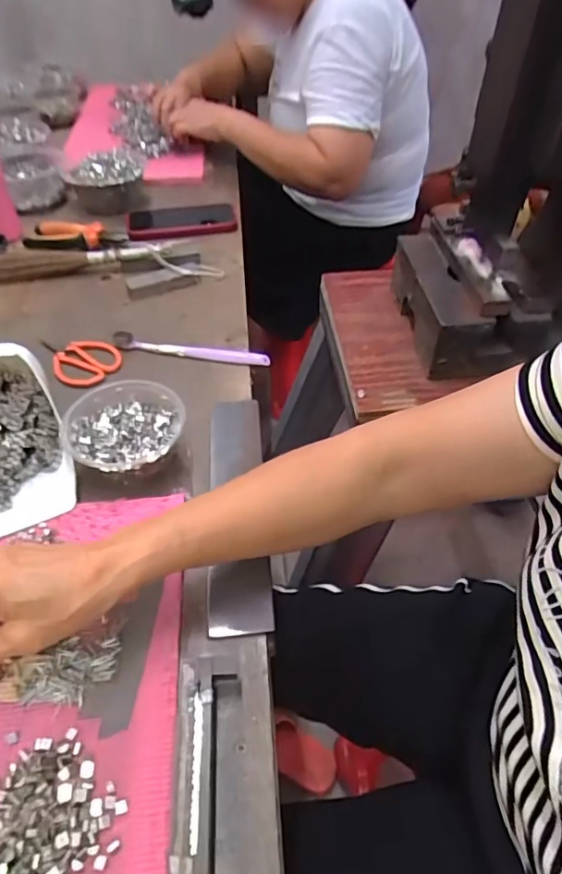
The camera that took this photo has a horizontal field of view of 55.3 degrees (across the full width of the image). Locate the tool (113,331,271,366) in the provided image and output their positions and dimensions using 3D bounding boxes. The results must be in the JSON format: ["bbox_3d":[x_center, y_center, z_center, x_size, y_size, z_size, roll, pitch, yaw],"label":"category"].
[{"bbox_3d":[-0.106,-0.104,0.626,0.186,0.017,0.018,8,48,9],"label":"tool"}]

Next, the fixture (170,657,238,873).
[{"bbox_3d":[-0.049,0.212,0.320,0.027,0.029,0.147,-3,47,-1],"label":"fixture"}]

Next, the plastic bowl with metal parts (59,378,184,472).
[{"bbox_3d":[-0.143,-0.001,0.500,0.108,0.048,0.099,0,48,0],"label":"plastic bowl with metal parts"}]

